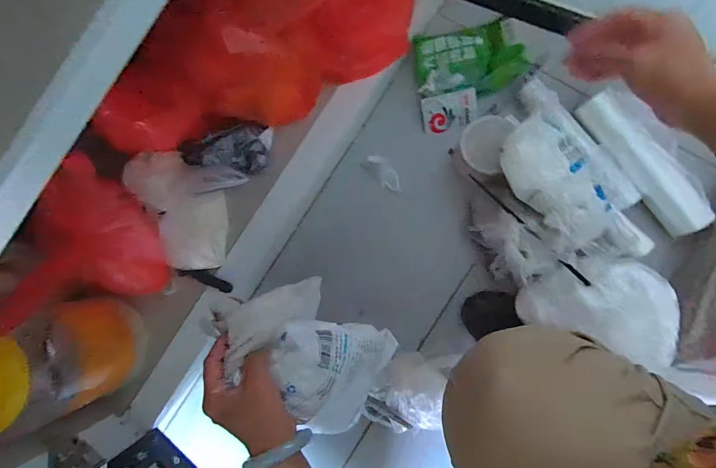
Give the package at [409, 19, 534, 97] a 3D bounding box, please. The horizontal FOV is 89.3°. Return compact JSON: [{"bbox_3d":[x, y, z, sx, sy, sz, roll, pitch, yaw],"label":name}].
[{"bbox_3d":[0.192,-0.297,0.622,0.185,0.025,0.114,-12,87,4],"label":"package"}]

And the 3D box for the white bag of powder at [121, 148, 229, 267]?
[{"bbox_3d":[-0.270,-0.039,0.577,0.108,0.065,0.191,-26,86,4],"label":"white bag of powder"}]

